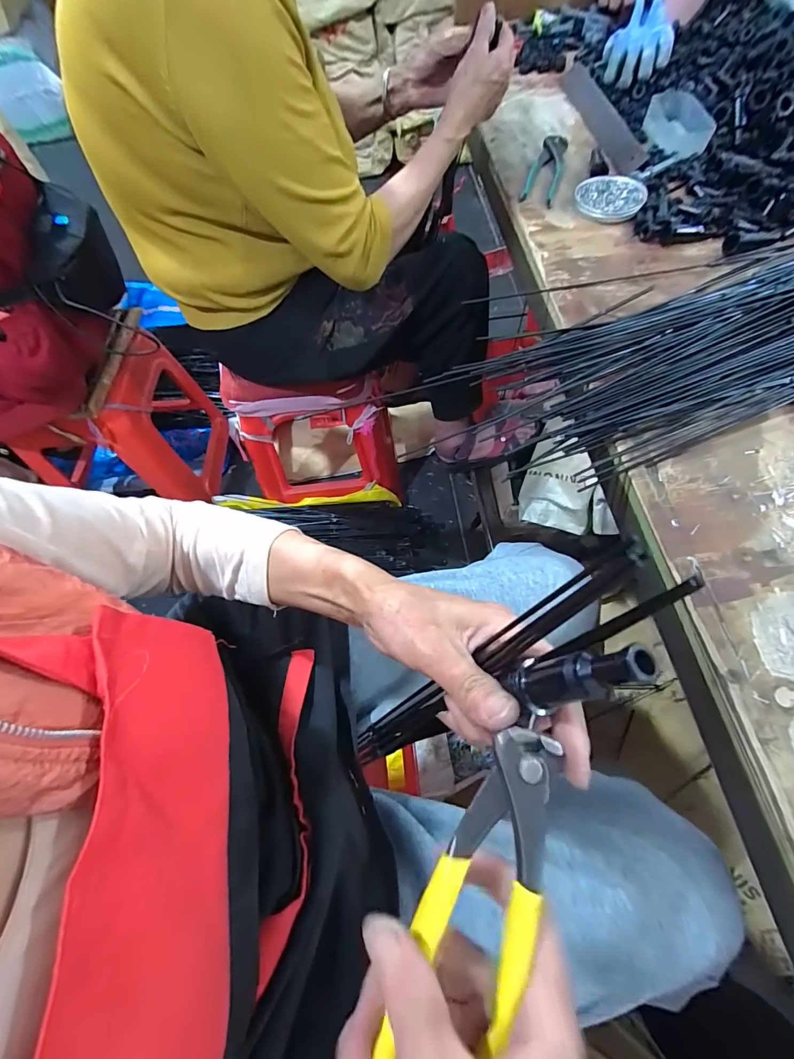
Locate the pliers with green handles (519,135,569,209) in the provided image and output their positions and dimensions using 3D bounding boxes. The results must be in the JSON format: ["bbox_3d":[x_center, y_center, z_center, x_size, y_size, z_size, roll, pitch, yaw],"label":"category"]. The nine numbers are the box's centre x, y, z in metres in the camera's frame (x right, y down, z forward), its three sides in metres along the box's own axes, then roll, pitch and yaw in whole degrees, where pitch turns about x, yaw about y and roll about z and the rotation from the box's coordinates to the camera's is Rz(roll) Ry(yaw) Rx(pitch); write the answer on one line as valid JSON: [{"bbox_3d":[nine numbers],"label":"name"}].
[{"bbox_3d":[0.214,-0.513,0.590,0.045,0.012,0.156,18,67,11],"label":"pliers with green handles"}]

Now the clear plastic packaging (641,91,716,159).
[{"bbox_3d":[0.410,-0.595,0.610,0.077,0.025,0.168,7,65,5],"label":"clear plastic packaging"}]

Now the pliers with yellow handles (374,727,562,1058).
[{"bbox_3d":[0.030,0.163,0.167,0.044,0.013,0.158,22,80,12],"label":"pliers with yellow handles"}]

